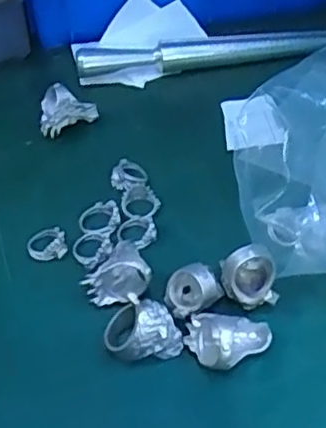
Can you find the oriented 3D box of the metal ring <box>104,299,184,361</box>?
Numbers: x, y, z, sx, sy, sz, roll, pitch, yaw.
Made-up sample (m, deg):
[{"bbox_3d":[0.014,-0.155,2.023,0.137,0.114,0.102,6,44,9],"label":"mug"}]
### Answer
[{"bbox_3d":[-0.011,0.057,0.313,0.037,0.030,0.022,16,48,16],"label":"metal ring"}]

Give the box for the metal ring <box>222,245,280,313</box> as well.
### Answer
[{"bbox_3d":[0.043,0.031,0.329,0.027,0.034,0.020,-1,46,0],"label":"metal ring"}]

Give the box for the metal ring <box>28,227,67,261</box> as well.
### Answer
[{"bbox_3d":[-0.065,0.016,0.368,0.021,0.005,0.019,-8,46,-7],"label":"metal ring"}]

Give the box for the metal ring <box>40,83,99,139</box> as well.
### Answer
[{"bbox_3d":[-0.062,-0.064,0.428,0.033,0.032,0.023,5,46,6],"label":"metal ring"}]

